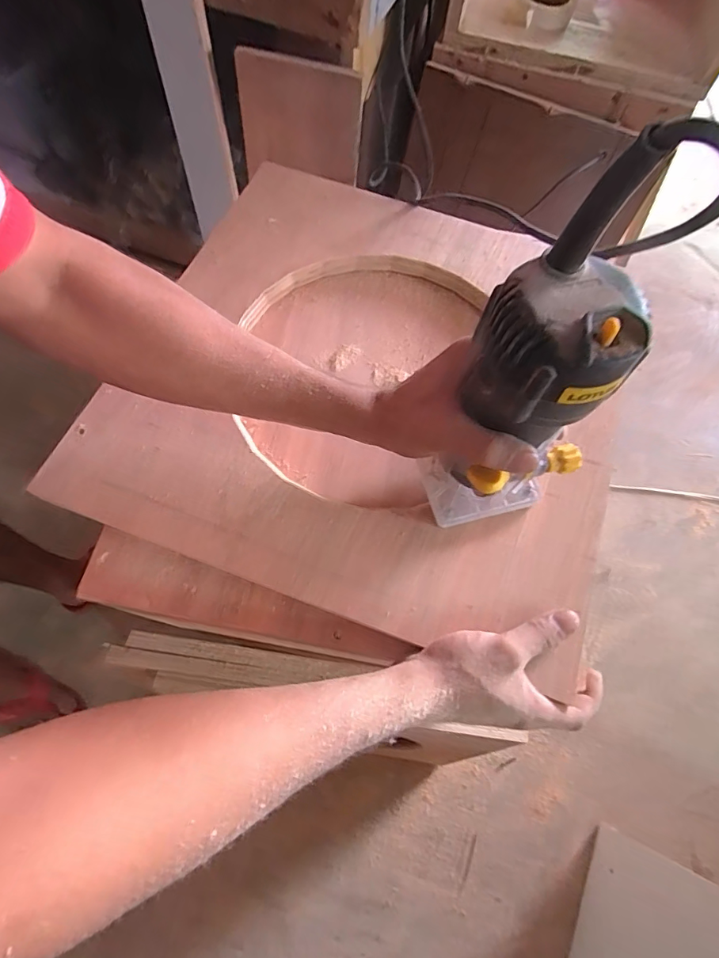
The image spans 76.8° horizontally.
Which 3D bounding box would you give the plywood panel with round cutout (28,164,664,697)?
[{"bbox_3d":[0.020,-0.102,0.428,0.445,0.019,0.441,20,66,5],"label":"plywood panel with round cutout"}]

